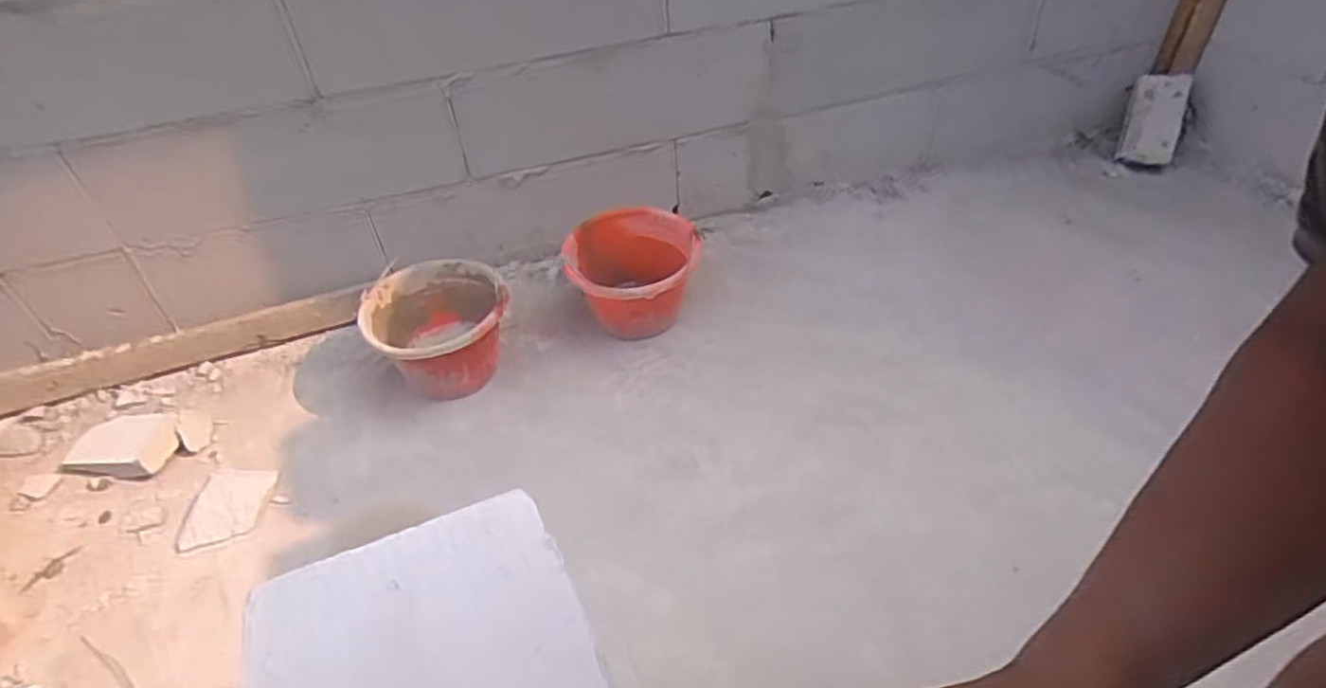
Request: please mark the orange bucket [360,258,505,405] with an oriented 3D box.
[{"bbox_3d":[-0.401,-0.012,1.315,0.239,0.182,0.232,-3,43,2],"label":"orange bucket"}]

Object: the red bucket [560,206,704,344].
[{"bbox_3d":[-0.054,-0.126,1.413,0.249,0.200,0.243,-7,43,-2],"label":"red bucket"}]

